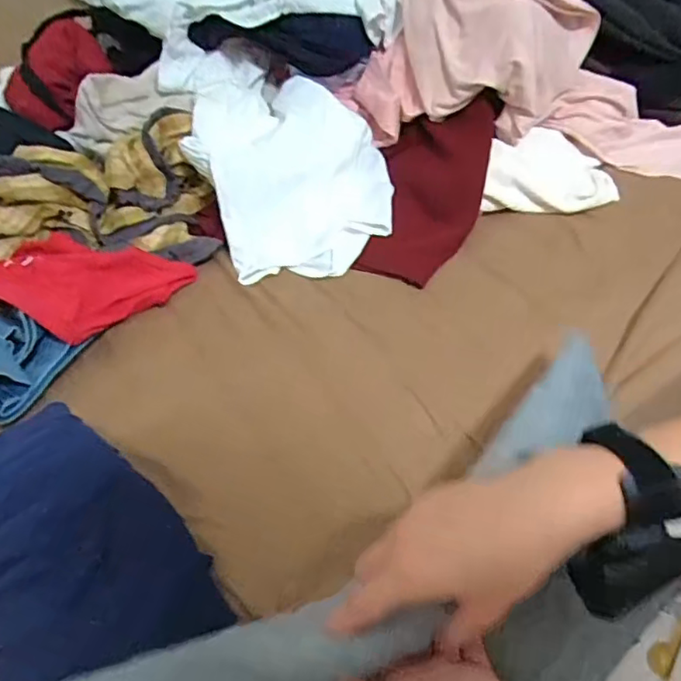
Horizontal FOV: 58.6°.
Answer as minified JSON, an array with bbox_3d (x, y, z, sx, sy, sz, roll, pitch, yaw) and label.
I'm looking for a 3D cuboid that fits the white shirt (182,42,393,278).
[{"bbox_3d":[-0.057,-0.219,0.714,0.211,0.127,0.289,-9,48,-1],"label":"white shirt"}]

